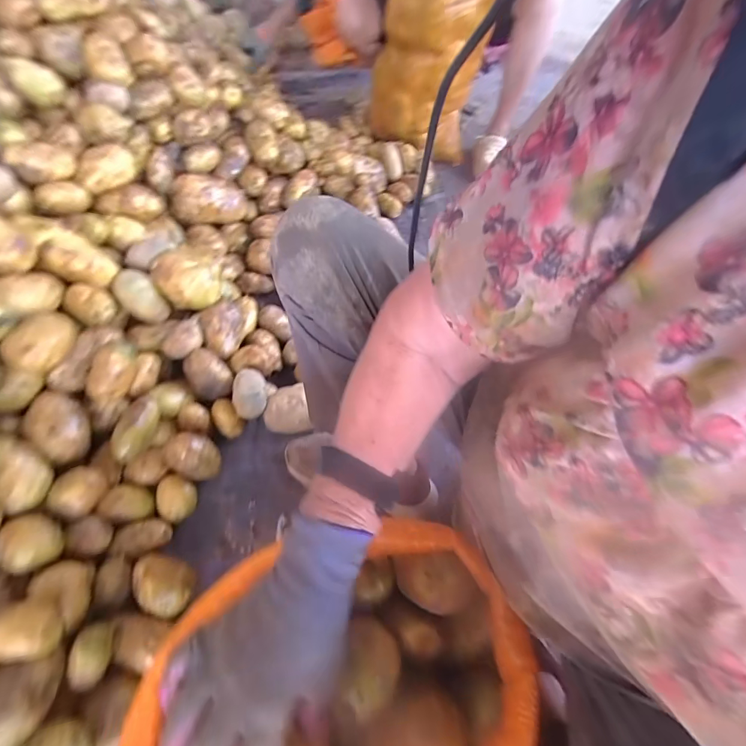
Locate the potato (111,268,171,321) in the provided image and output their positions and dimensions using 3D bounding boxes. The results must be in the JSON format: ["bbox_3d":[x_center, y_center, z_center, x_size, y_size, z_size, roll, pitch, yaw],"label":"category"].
[{"bbox_3d":[-0.417,-0.132,0.686,0.062,0.057,0.098,-40,109,-29],"label":"potato"}]

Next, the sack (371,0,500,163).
[{"bbox_3d":[0.159,-0.884,1.055,0.310,0.522,0.202,6,54,1],"label":"sack"}]

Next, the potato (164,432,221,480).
[{"bbox_3d":[-0.289,0.134,0.617,0.061,0.080,0.068,36,60,21],"label":"potato"}]

